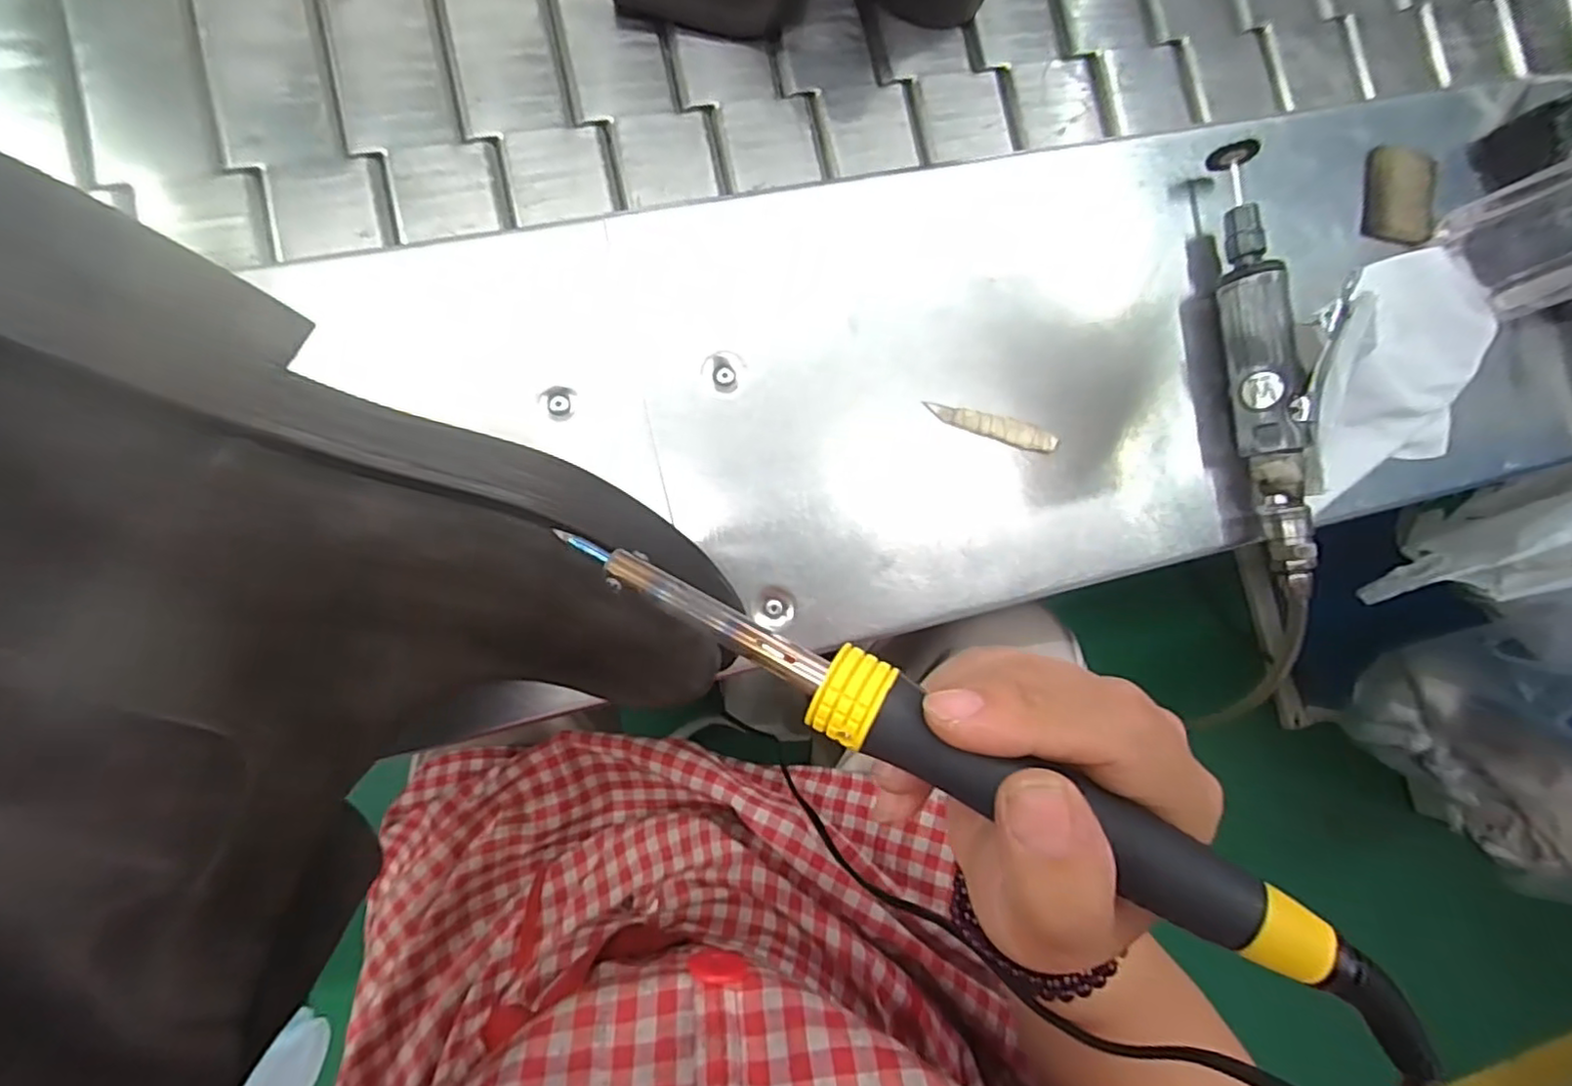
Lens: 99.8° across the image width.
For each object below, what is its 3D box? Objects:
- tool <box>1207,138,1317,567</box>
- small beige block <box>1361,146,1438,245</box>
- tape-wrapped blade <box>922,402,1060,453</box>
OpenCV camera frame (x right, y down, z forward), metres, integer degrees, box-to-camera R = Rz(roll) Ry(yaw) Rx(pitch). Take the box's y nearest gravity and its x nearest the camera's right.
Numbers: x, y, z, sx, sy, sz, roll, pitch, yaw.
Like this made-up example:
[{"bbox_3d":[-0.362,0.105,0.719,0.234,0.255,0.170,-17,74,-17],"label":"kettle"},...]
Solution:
[{"bbox_3d":[0.267,-0.102,0.375,0.031,0.031,0.240,-9,89,-8],"label":"tool"},{"bbox_3d":[0.386,-0.216,0.412,0.048,0.005,0.062,13,86,-7],"label":"small beige block"},{"bbox_3d":[0.114,-0.064,0.366,0.074,0.006,0.013,15,86,-7],"label":"tape-wrapped blade"}]

